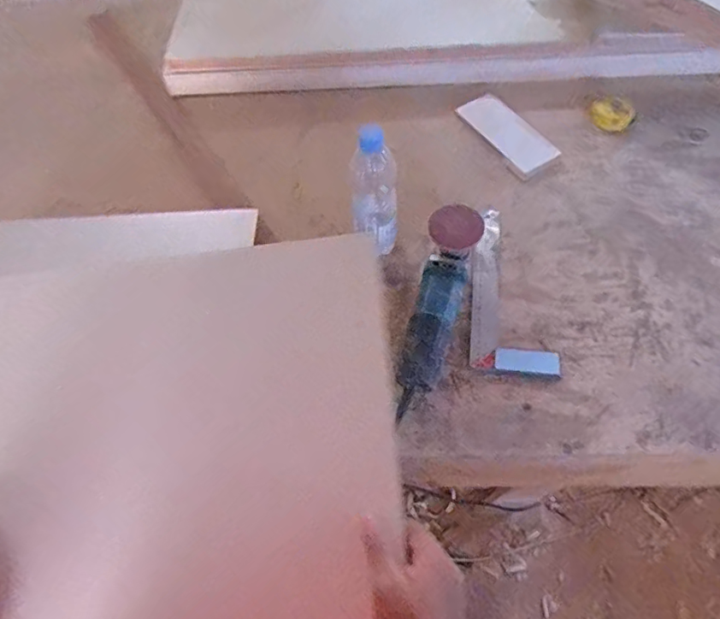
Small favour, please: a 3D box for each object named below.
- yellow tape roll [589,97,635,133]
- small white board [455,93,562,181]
[{"bbox_3d":[0.472,-0.367,0.942,0.076,0.022,0.076,-1,61,2],"label":"yellow tape roll"},{"bbox_3d":[0.277,-0.332,0.942,0.097,0.008,0.205,-28,63,-12],"label":"small white board"}]

